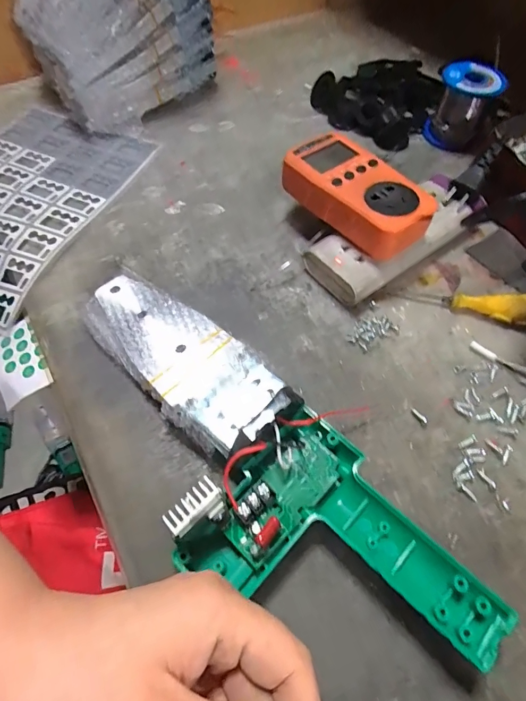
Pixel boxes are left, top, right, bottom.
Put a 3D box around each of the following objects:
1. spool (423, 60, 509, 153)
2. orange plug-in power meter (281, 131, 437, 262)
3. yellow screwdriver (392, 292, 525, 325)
[{"bbox_3d":[0.217,-0.266,0.433,0.060,0.066,0.060,0,59,0],"label":"spool"},{"bbox_3d":[0.077,-0.131,0.333,0.063,0.031,0.121,-32,65,-18],"label":"orange plug-in power meter"},{"bbox_3d":[0.173,-0.038,0.327,0.117,0.020,0.021,8,60,4],"label":"yellow screwdriver"}]

